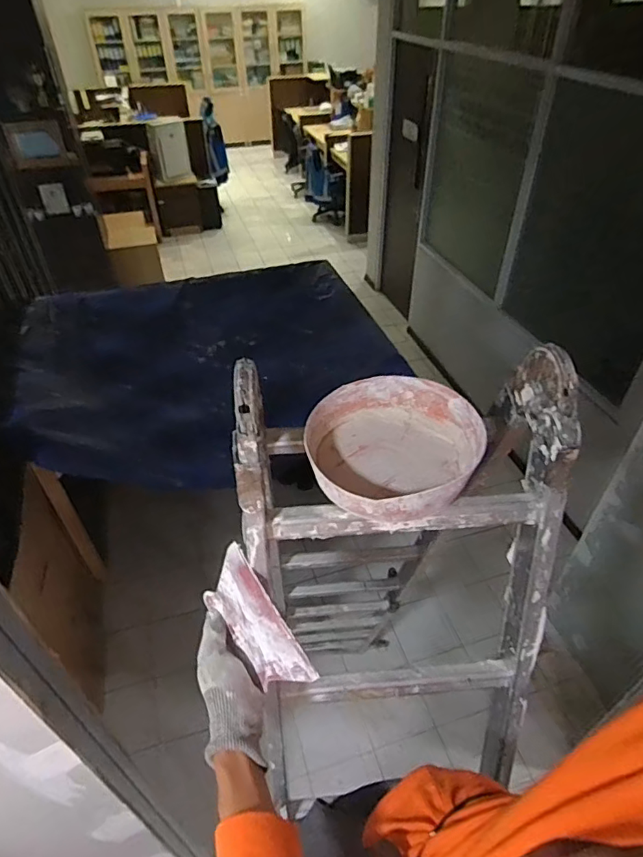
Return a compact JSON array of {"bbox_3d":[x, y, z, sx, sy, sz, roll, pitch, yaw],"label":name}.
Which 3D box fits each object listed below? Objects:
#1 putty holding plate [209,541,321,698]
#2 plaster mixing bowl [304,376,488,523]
[{"bbox_3d":[-0.077,0.228,0.607,0.008,0.097,0.165,-17,65,-49],"label":"putty holding plate"},{"bbox_3d":[0.090,0.023,0.635,0.191,0.069,0.203,0,42,0],"label":"plaster mixing bowl"}]

